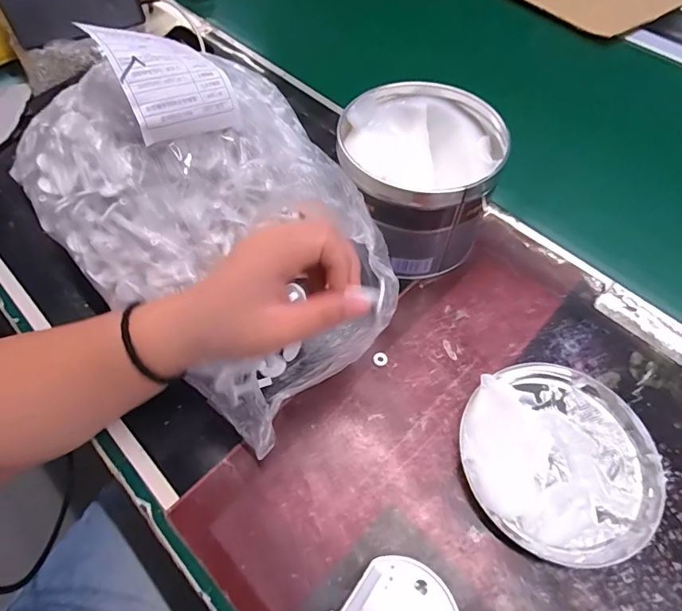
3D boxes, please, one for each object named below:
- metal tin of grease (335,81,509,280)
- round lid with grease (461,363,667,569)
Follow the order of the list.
[{"bbox_3d":[0.062,-0.101,0.375,0.121,0.103,0.121,1,57,-1],"label":"metal tin of grease"},{"bbox_3d":[0.147,0.098,0.300,0.125,0.022,0.127,1,57,-1],"label":"round lid with grease"}]

